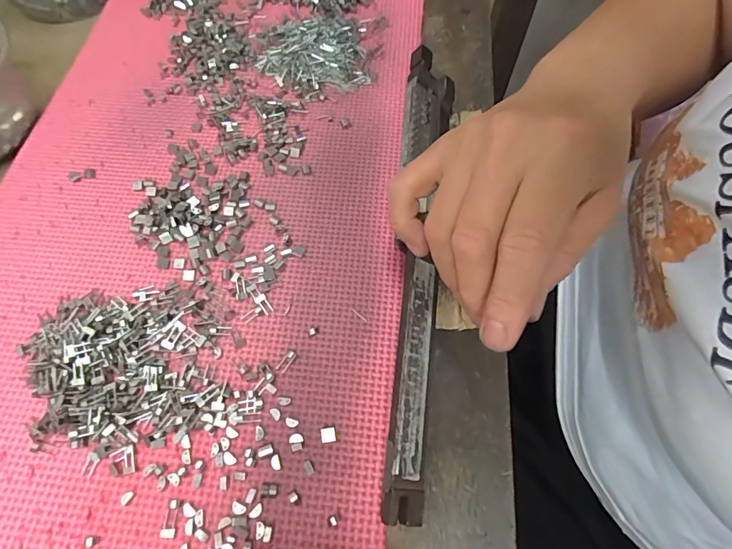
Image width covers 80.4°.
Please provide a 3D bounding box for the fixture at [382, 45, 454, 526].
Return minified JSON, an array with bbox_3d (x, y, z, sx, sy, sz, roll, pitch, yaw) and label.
[{"bbox_3d":[0.034,-0.028,0.260,0.032,0.023,0.309,4,64,5],"label":"fixture"}]

